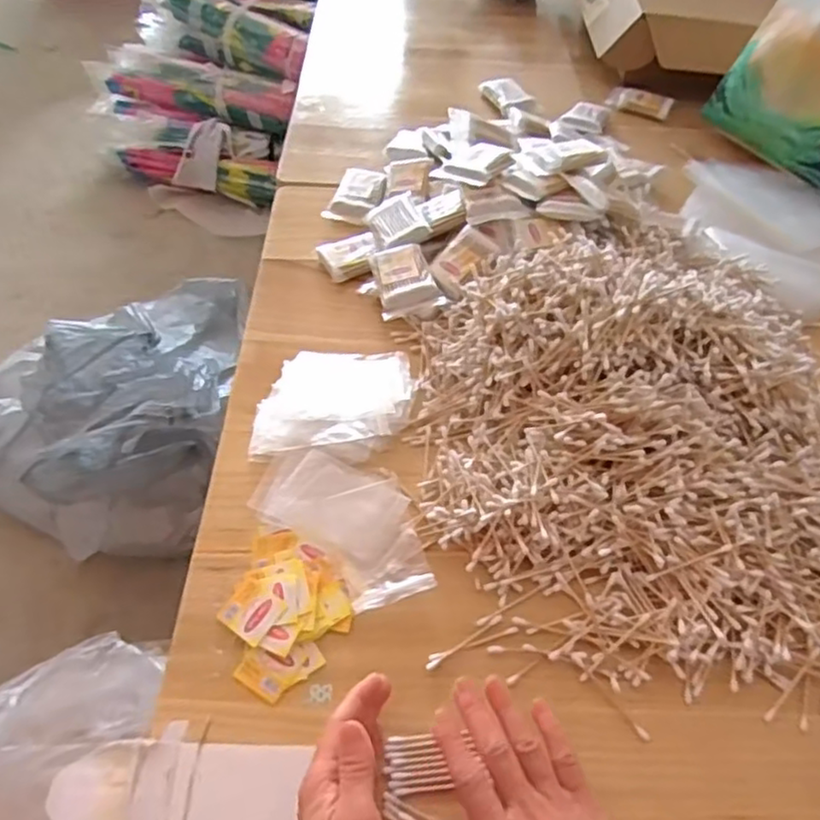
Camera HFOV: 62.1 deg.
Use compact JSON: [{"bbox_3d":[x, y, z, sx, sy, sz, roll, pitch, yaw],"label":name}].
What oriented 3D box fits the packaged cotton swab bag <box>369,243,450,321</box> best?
[{"bbox_3d":[-0.005,-0.136,0.713,0.063,0.018,0.083,-20,65,2],"label":"packaged cotton swab bag"}]

